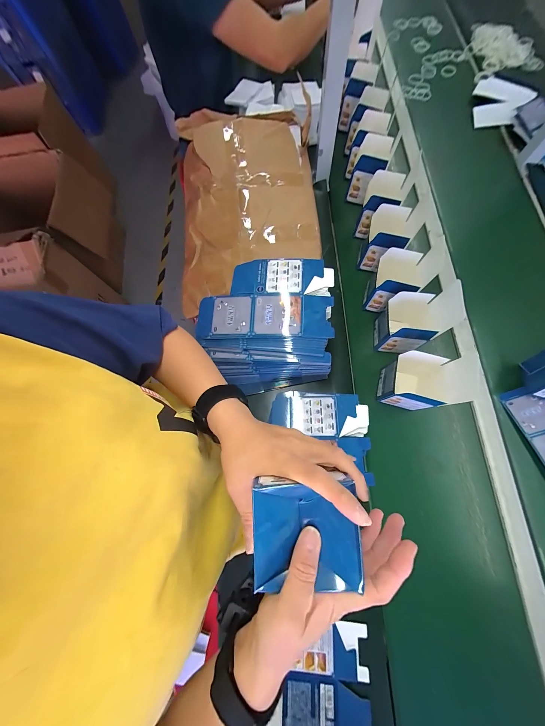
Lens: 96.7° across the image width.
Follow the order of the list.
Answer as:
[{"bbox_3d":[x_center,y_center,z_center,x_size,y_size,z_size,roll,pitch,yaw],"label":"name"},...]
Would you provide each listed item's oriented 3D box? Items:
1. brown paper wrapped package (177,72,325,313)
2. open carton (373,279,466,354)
[{"bbox_3d":[-0.068,-0.404,0.601,0.341,0.085,0.574,-5,83,3],"label":"brown paper wrapped package"},{"bbox_3d":[0.309,-0.084,0.527,0.136,0.129,0.110,0,71,2],"label":"open carton"}]

